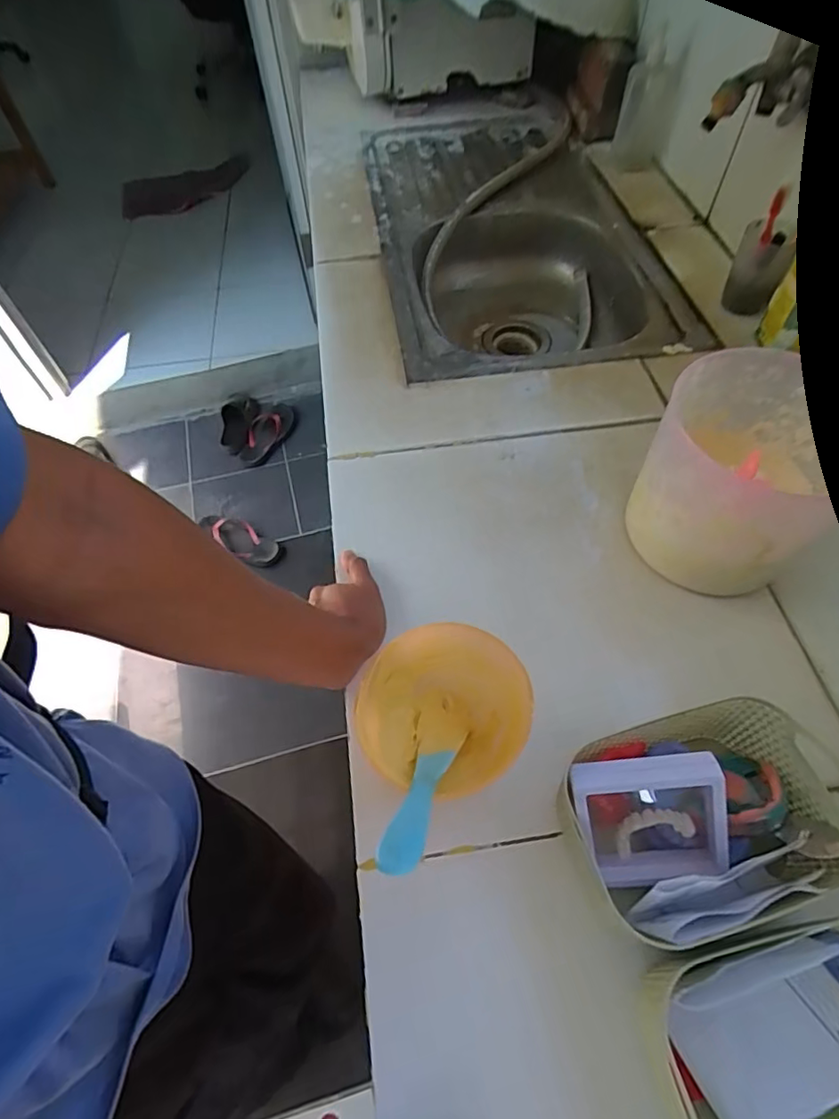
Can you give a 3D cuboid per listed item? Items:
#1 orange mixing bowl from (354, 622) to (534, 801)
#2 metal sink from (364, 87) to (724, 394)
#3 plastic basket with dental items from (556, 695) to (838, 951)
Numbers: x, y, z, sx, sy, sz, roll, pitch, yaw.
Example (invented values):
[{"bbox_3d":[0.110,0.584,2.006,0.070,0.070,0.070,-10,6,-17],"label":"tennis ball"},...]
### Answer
[{"bbox_3d":[0.023,0.114,0.419,0.119,0.089,0.123,-1,58,1],"label":"orange mixing bowl"},{"bbox_3d":[0.134,-0.533,0.959,0.404,0.141,0.777,-8,57,-3],"label":"metal sink"},{"bbox_3d":[0.187,0.173,0.372,0.179,0.090,0.116,-16,59,-8],"label":"plastic basket with dental items"}]

